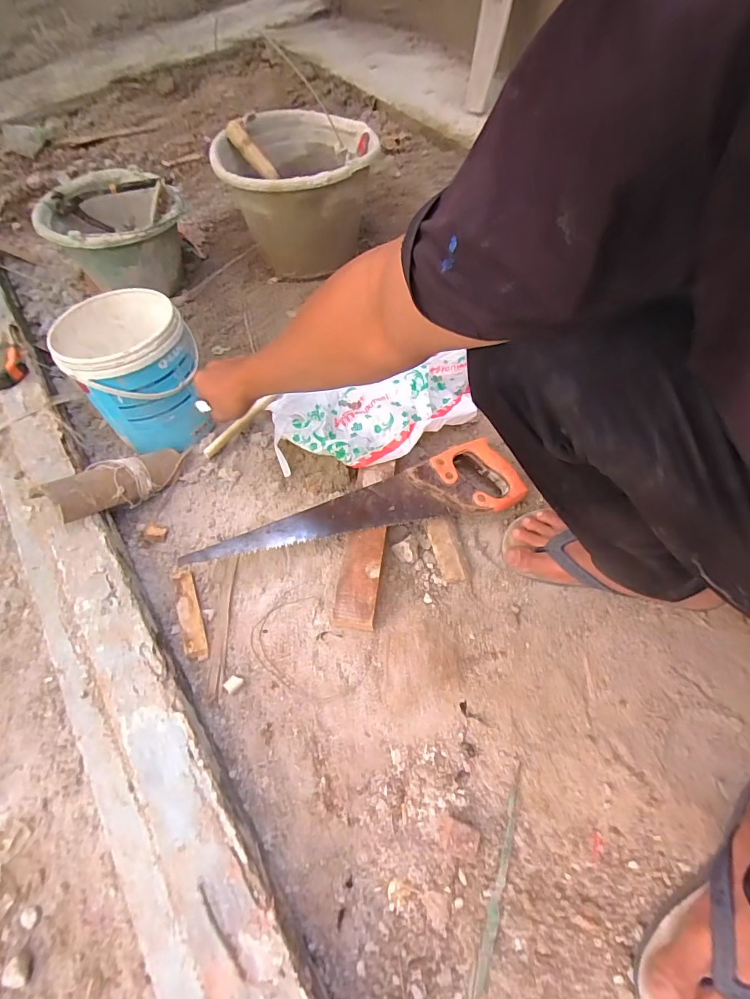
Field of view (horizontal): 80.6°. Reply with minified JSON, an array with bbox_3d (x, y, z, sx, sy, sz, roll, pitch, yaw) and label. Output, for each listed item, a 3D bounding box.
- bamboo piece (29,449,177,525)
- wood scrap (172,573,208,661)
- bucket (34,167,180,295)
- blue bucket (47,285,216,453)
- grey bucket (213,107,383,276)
[{"bbox_3d":[-0.361,-0.025,0.628,0.067,0.050,0.190,27,32,17],"label":"bamboo piece"},{"bbox_3d":[-0.240,0.147,0.572,0.026,0.010,0.123,-9,54,-28],"label":"wood scrap"},{"bbox_3d":[-0.470,-0.487,0.853,0.233,0.159,0.236,-36,65,-12],"label":"bucket"},{"bbox_3d":[-0.357,-0.201,0.682,0.166,0.170,0.177,-2,62,3],"label":"blue bucket"},{"bbox_3d":[-0.132,-0.590,0.873,0.277,0.214,0.265,-2,62,3],"label":"grey bucket"}]

